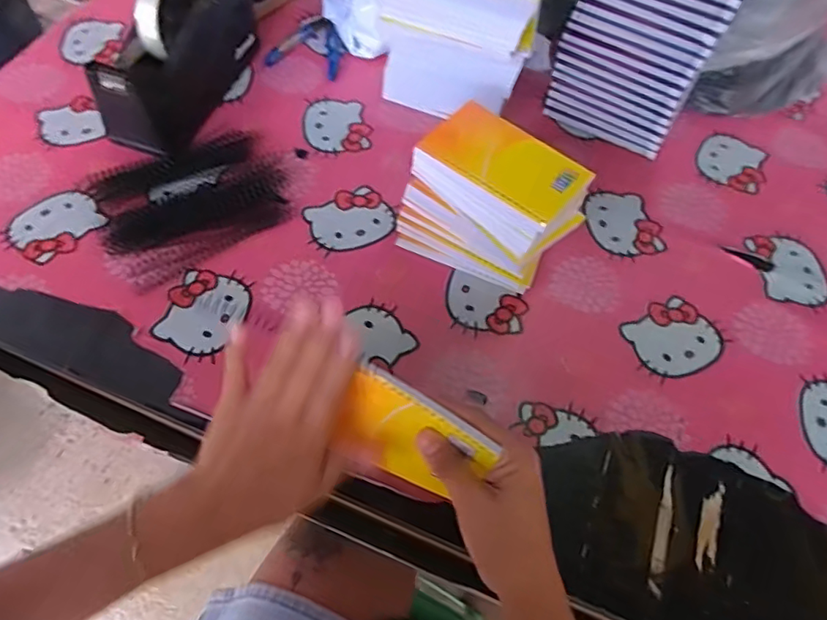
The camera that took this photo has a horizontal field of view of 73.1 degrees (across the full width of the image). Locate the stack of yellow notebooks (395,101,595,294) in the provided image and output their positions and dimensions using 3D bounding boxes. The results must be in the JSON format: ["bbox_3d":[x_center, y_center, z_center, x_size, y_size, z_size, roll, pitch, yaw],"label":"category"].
[{"bbox_3d":[0.066,-0.092,0.494,0.133,0.098,0.099,38,65,17],"label":"stack of yellow notebooks"}]

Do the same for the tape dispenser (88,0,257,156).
[{"bbox_3d":[-0.235,-0.271,0.570,0.069,0.111,0.215,20,61,8],"label":"tape dispenser"}]

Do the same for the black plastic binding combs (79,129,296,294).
[{"bbox_3d":[-0.213,-0.107,0.546,0.175,0.009,0.142,-26,65,-17],"label":"black plastic binding combs"}]

